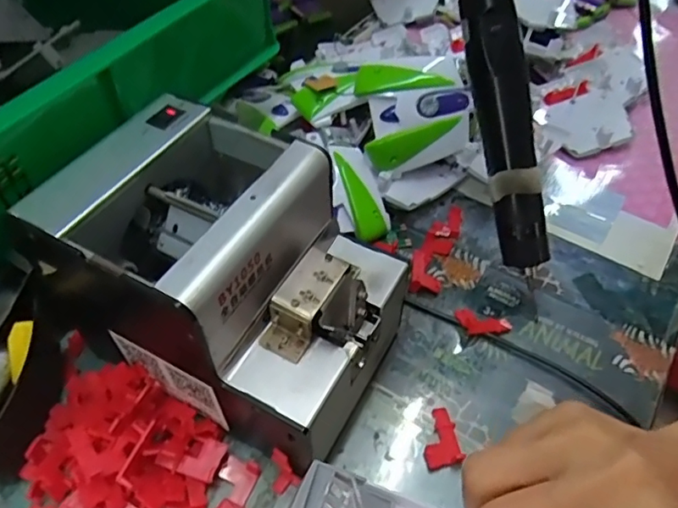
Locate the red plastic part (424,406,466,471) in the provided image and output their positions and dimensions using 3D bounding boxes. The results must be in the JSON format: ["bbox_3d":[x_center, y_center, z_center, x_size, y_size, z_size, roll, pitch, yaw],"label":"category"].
[{"bbox_3d":[0.064,0.116,0.341,0.022,0.008,0.038,-4,51,-4],"label":"red plastic part"}]

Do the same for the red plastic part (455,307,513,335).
[{"bbox_3d":[0.109,0.052,0.398,0.042,0.010,0.020,4,51,2],"label":"red plastic part"}]

